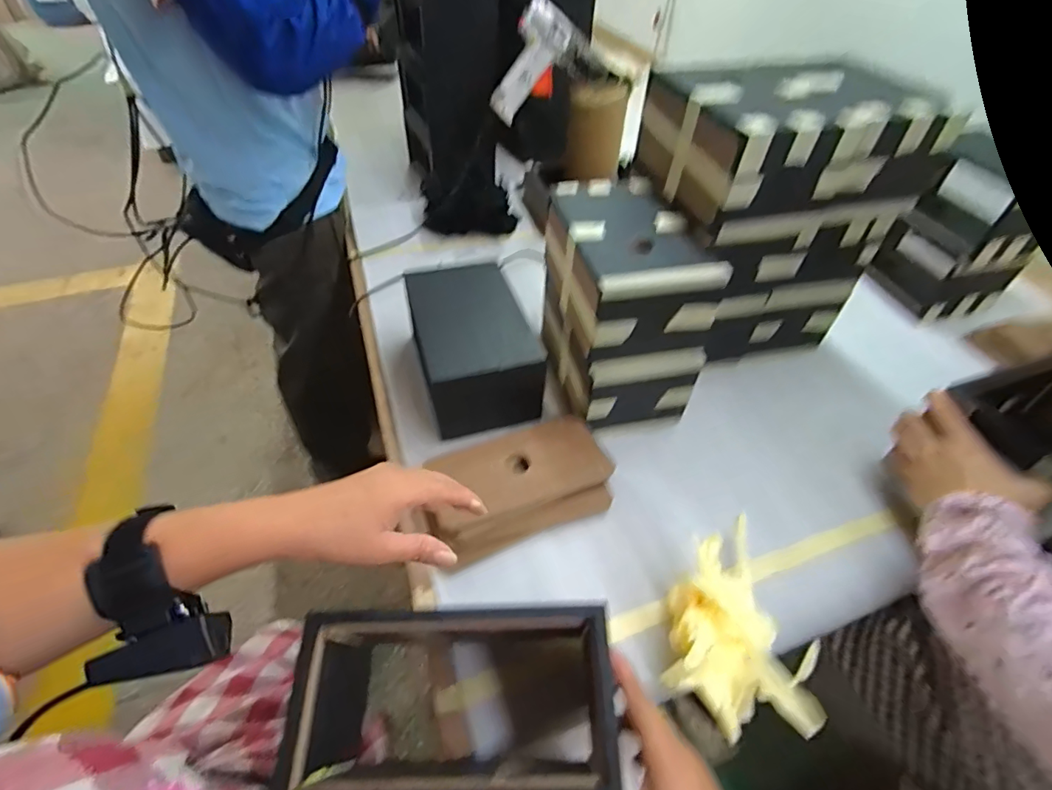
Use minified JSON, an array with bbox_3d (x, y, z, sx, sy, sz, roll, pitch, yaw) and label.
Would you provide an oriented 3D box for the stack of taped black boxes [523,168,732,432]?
[{"bbox_3d":[0.111,-0.115,0.609,0.133,0.210,0.225,-9,50,-10],"label":"stack of taped black boxes"}]

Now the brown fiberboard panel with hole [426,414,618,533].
[{"bbox_3d":[-0.010,0.079,0.547,0.193,0.022,0.100,-16,52,-17],"label":"brown fiberboard panel with hole"}]

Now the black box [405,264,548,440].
[{"bbox_3d":[-0.068,-0.068,0.644,0.139,0.107,0.208,-11,50,-12],"label":"black box"}]

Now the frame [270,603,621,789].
[{"bbox_3d":[-0.050,0.208,0.325,0.211,0.057,0.115,0,49,-3],"label":"frame"}]

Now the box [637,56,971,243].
[{"bbox_3d":[0.292,-0.302,0.576,0.268,0.121,0.217,-13,51,-14],"label":"box"}]

